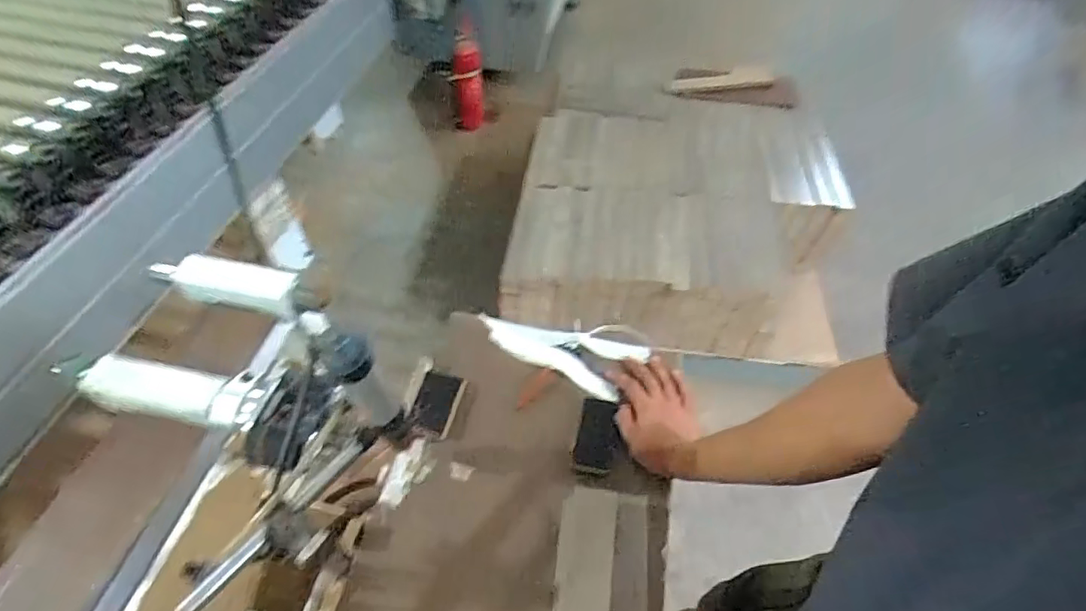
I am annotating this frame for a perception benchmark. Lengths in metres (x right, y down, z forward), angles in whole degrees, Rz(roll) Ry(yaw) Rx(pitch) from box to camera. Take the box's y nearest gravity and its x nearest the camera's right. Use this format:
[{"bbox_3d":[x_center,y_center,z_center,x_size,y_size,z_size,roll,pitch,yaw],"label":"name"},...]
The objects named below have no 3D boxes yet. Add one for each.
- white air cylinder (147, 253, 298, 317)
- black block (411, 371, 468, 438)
[{"bbox_3d":[-0.528,-0.038,0.888,0.241,0.054,0.067,4,51,1],"label":"white air cylinder"},{"bbox_3d":[-0.151,0.138,0.770,0.061,0.015,0.091,13,52,8],"label":"black block"}]

